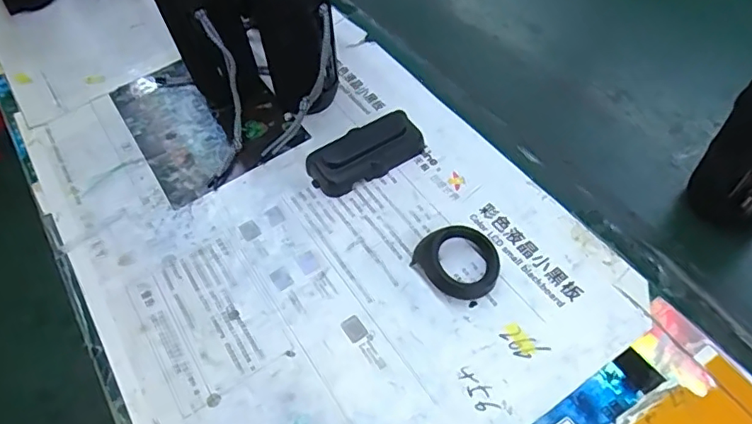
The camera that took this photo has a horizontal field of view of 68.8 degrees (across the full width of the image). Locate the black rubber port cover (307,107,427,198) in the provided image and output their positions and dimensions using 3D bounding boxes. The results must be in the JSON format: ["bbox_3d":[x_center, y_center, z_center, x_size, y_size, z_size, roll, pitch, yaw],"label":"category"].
[{"bbox_3d":[-0.010,-0.055,0.507,0.105,0.022,0.051,-30,57,-15],"label":"black rubber port cover"}]

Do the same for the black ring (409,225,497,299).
[{"bbox_3d":[0.063,0.040,0.428,0.063,0.026,0.054,-11,54,-2],"label":"black ring"}]

